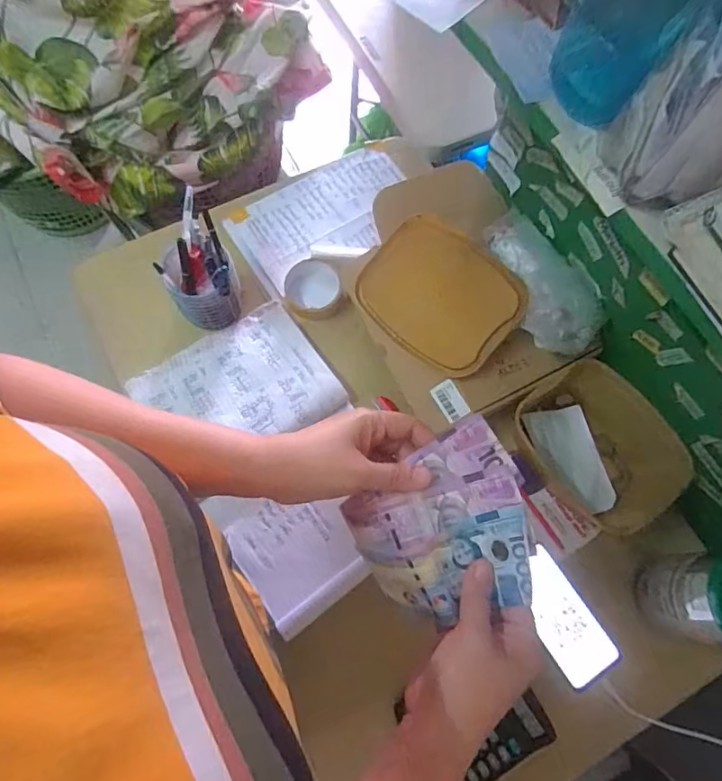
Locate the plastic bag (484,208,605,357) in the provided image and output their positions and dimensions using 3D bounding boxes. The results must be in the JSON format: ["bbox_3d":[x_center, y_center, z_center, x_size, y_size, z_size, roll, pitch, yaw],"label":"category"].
[{"bbox_3d":[0.232,-0.142,0.647,0.094,0.039,0.199,-14,72,-6],"label":"plastic bag"}]

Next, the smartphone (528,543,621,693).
[{"bbox_3d":[0.240,0.274,0.623,0.072,0.008,0.150,-30,75,-11],"label":"smartphone"}]

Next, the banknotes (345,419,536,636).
[{"bbox_3d":[0.070,0.103,0.386,0.129,0.062,0.118,-32,75,-11],"label":"banknotes"}]

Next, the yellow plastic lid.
[{"bbox_3d":[0.099,-0.123,0.662,0.193,0.018,0.163,39,93,10],"label":"yellow plastic lid"}]

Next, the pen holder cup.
[{"bbox_3d":[-0.208,-0.139,0.692,0.080,0.119,0.069,-8,72,-4],"label":"pen holder cup"}]

